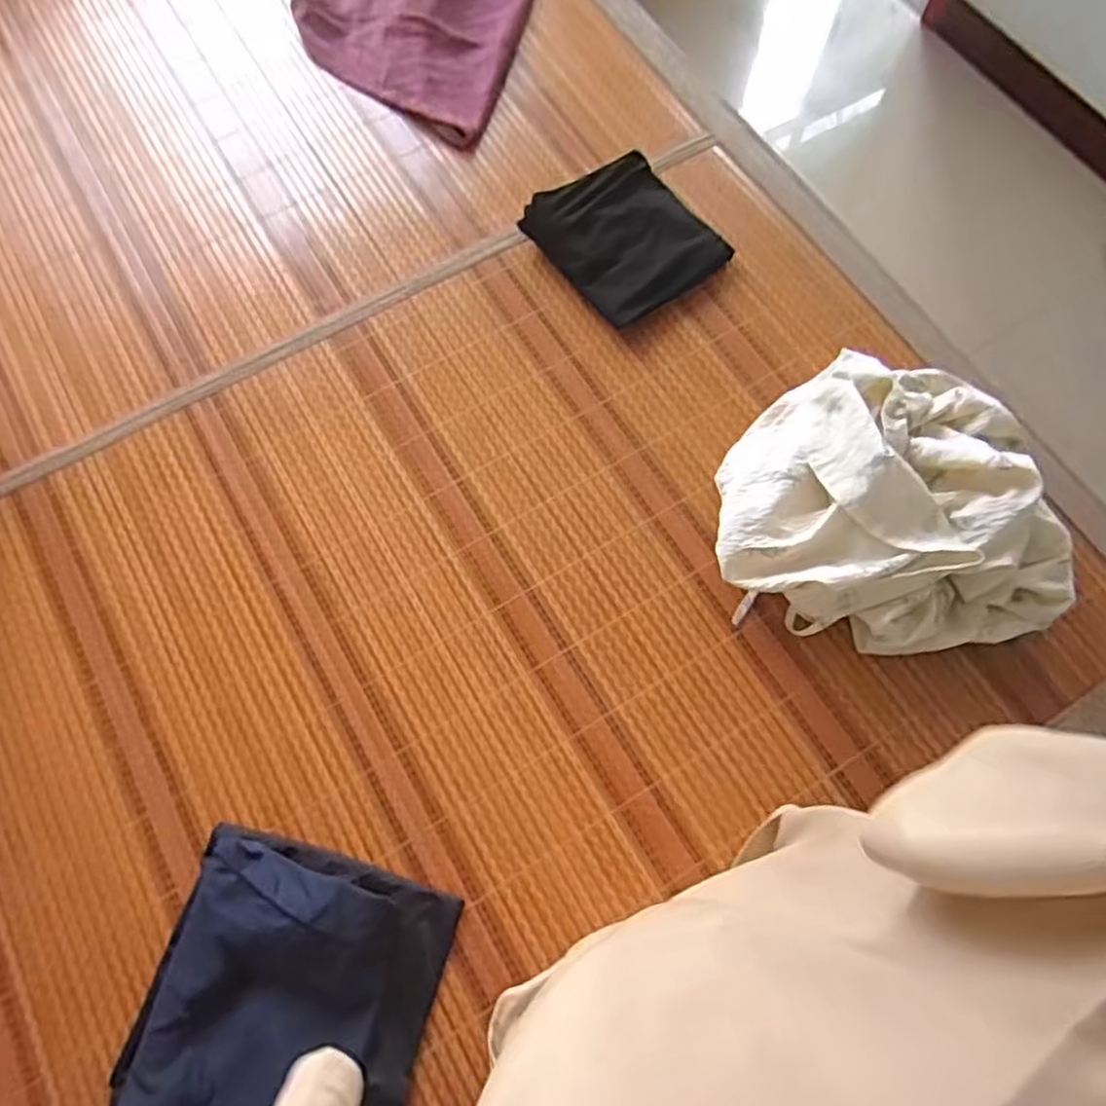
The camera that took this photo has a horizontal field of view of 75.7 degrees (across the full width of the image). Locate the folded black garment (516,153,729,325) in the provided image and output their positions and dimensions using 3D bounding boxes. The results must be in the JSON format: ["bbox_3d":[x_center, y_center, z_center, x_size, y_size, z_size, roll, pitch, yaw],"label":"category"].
[{"bbox_3d":[0.097,-0.413,0.923,0.196,0.055,0.205,-36,75,-11],"label":"folded black garment"}]

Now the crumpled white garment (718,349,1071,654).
[{"bbox_3d":[0.353,-0.058,0.758,0.328,0.120,0.304,0,71,0],"label":"crumpled white garment"}]

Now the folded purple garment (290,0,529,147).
[{"bbox_3d":[-0.212,-0.783,1.050,0.327,0.046,0.359,16,72,5],"label":"folded purple garment"}]

